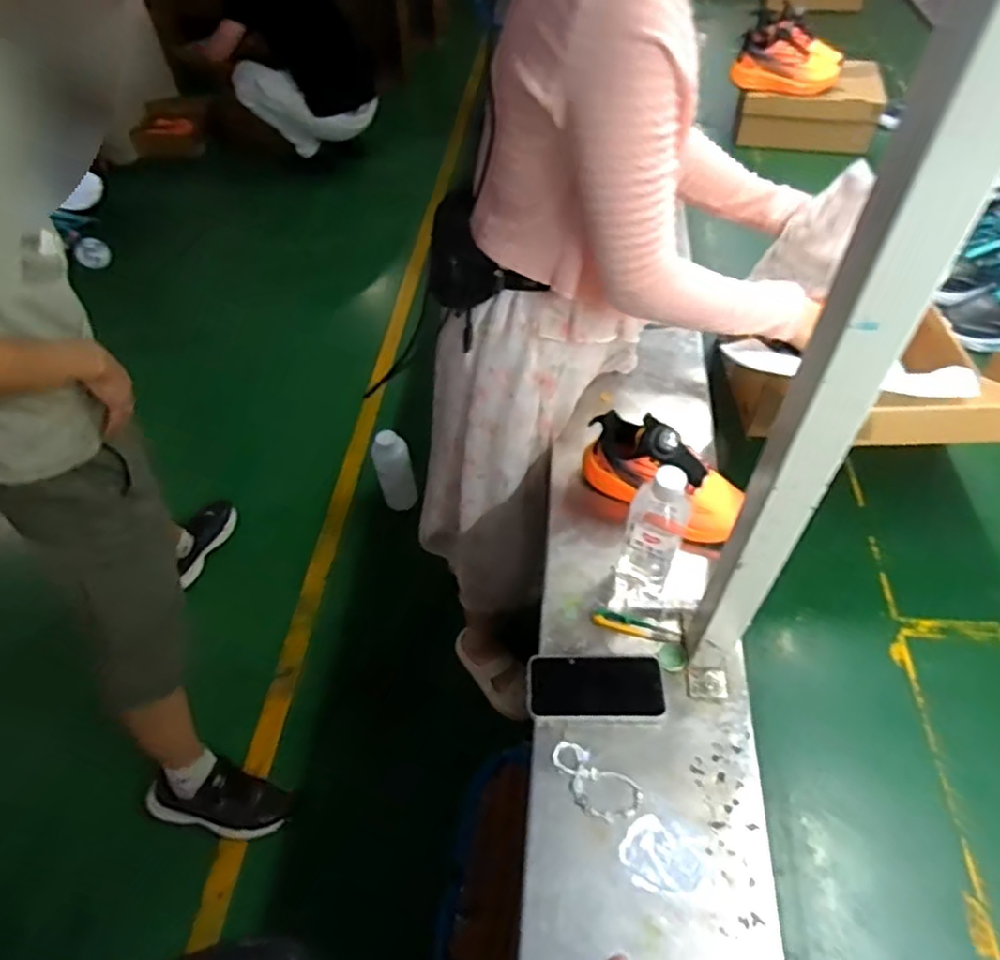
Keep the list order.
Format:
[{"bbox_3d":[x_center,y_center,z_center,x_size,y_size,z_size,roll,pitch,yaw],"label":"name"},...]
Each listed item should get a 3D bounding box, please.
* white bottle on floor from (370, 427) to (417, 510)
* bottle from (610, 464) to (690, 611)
[{"bbox_3d":[-0.276,-0.016,1.747,0.096,0.213,0.083,-19,52,-13],"label":"white bottle on floor"},{"bbox_3d":[0.170,0.073,0.742,0.063,0.213,0.074,18,54,14],"label":"bottle"}]

